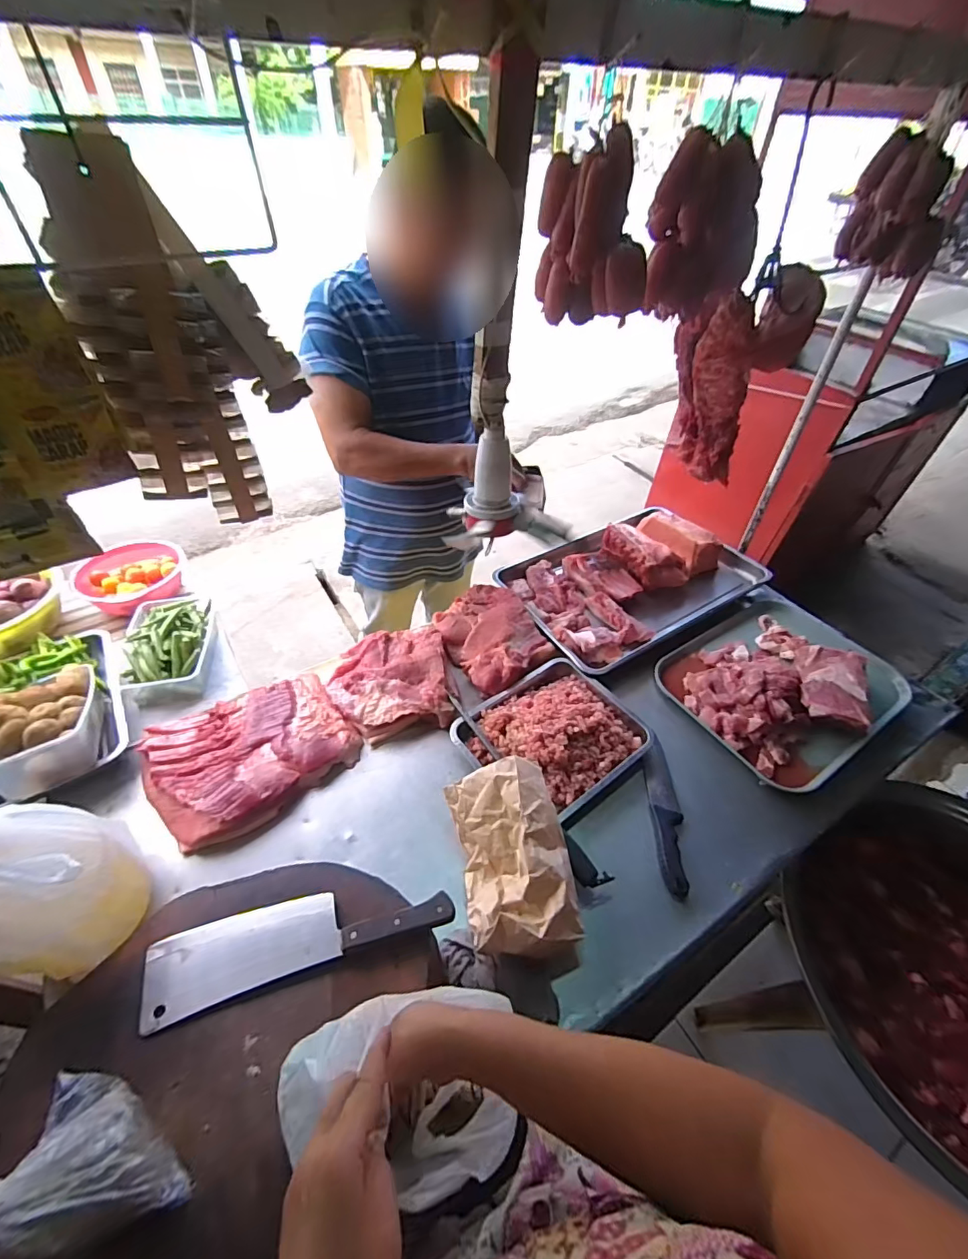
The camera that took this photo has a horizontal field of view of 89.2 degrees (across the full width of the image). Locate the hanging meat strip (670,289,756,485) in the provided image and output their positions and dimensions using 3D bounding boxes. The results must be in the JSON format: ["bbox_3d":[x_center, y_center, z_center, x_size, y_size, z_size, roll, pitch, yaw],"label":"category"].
[{"bbox_3d":[0.356,-0.378,0.785,0.054,0.245,0.145,-22,51,-21],"label":"hanging meat strip"}]

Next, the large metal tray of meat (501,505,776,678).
[{"bbox_3d":[0.349,-0.151,1.190,0.584,0.090,0.411,-25,52,-23],"label":"large metal tray of meat"}]

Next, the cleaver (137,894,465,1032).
[{"bbox_3d":[-0.224,0.372,0.608,0.356,0.018,0.093,-13,48,-14],"label":"cleaver"}]

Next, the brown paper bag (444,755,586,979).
[{"bbox_3d":[0.043,0.337,0.706,0.148,0.128,0.254,-9,47,-10],"label":"brown paper bag"}]

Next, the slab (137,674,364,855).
[{"bbox_3d":[-0.409,0.212,0.870,0.311,0.053,0.246,-32,55,-28],"label":"slab"}]

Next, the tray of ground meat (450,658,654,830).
[{"bbox_3d":[0.129,0.180,0.888,0.292,0.052,0.260,-31,55,-28],"label":"tray of ground meat"}]

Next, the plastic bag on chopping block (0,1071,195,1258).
[{"bbox_3d":[-0.355,0.474,0.429,0.150,0.122,0.090,18,48,14],"label":"plastic bag on chopping block"}]

